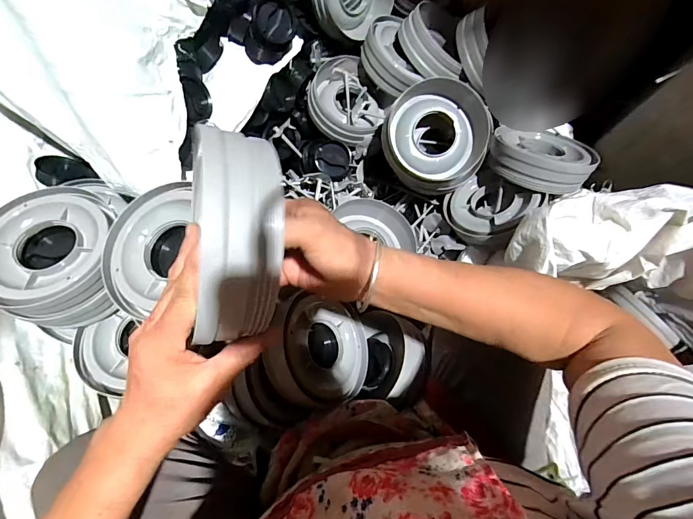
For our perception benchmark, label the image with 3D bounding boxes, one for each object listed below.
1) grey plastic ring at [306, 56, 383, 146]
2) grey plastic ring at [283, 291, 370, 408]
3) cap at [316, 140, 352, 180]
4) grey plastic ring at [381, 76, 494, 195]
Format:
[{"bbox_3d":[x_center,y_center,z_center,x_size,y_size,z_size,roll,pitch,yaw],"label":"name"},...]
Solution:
[{"bbox_3d":[-0.003,-0.293,0.683,0.137,0.065,0.159,-40,99,-16],"label":"grey plastic ring"},{"bbox_3d":[-0.032,0.120,0.515,0.055,0.161,0.154,-22,66,38],"label":"grey plastic ring"},{"bbox_3d":[-0.023,-0.183,0.680,0.064,0.028,0.066,5,89,1],"label":"cap"},{"bbox_3d":[0.154,-0.199,0.609,0.172,0.046,0.183,-2,104,-6],"label":"grey plastic ring"}]

